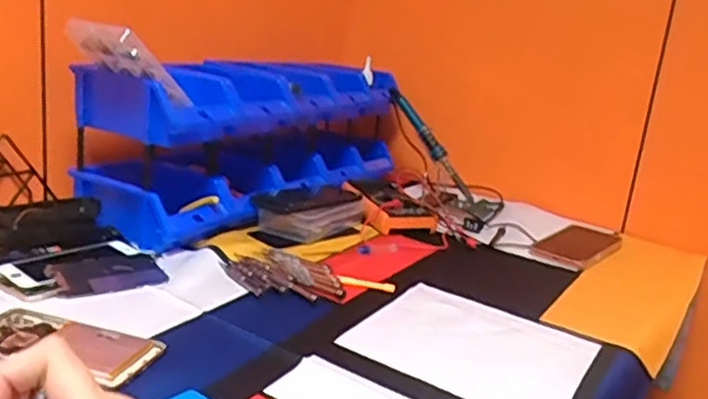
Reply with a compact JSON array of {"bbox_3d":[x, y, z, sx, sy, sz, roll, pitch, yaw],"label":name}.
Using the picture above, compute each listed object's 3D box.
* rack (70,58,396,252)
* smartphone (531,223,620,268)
[{"bbox_3d":[-0.130,-0.092,0.981,0.151,0.197,0.542,15,18,31],"label":"rack"},{"bbox_3d":[0.322,0.062,0.951,0.086,0.013,0.185,17,19,35],"label":"smartphone"}]

